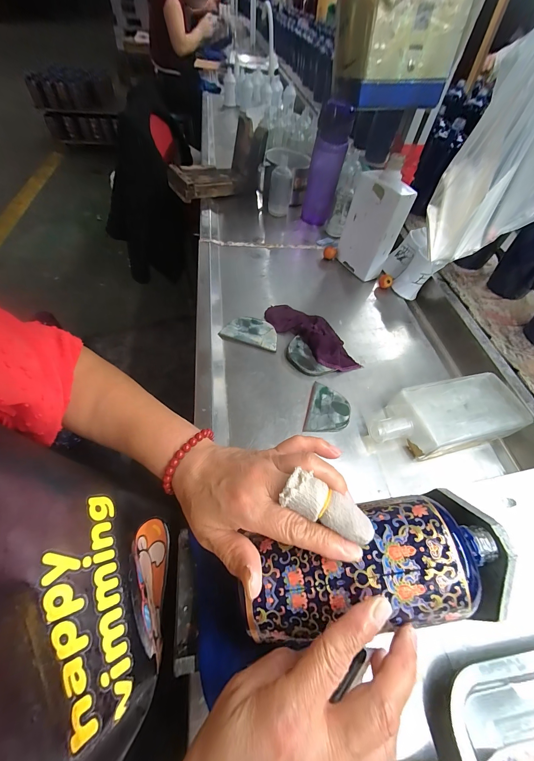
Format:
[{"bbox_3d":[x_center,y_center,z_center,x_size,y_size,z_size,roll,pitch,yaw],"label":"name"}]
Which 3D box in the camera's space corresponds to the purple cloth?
[{"bbox_3d":[0.075,-0.081,0.500,0.070,0.032,0.188,-32,64,-28],"label":"purple cloth"}]

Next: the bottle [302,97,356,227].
[{"bbox_3d":[0.138,-0.502,0.689,0.079,0.224,0.069,8,55,3],"label":"bottle"}]

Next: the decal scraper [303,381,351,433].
[{"bbox_3d":[0.088,0.042,0.412,0.057,0.005,0.081,13,55,10],"label":"decal scraper"}]

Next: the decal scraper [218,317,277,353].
[{"bbox_3d":[-0.026,-0.083,0.491,0.094,0.009,0.056,14,56,7],"label":"decal scraper"}]

